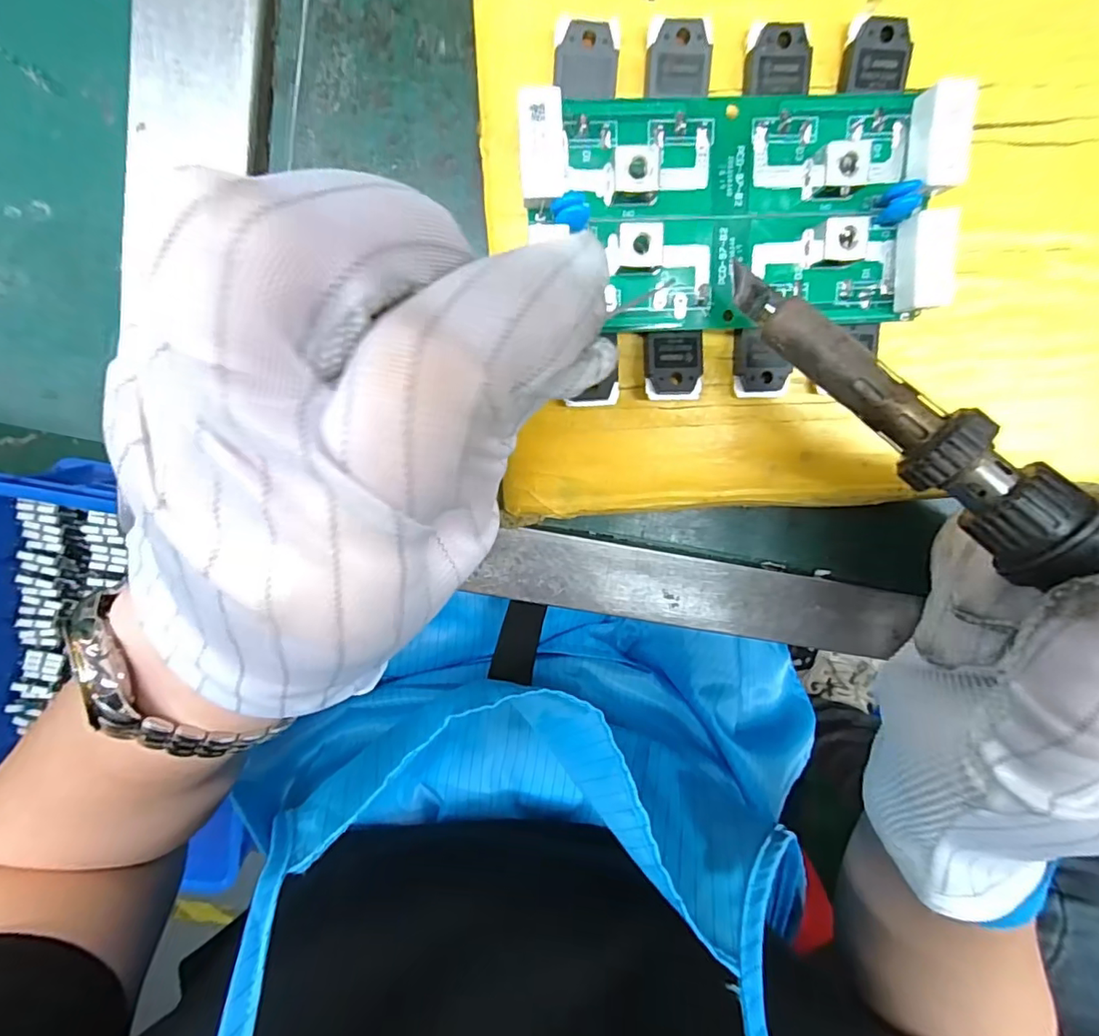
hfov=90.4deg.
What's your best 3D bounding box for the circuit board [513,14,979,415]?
[{"bbox_3d":[0.047,-0.076,0.137,0.104,0.018,0.086,-4,99,-3],"label":"circuit board"}]

